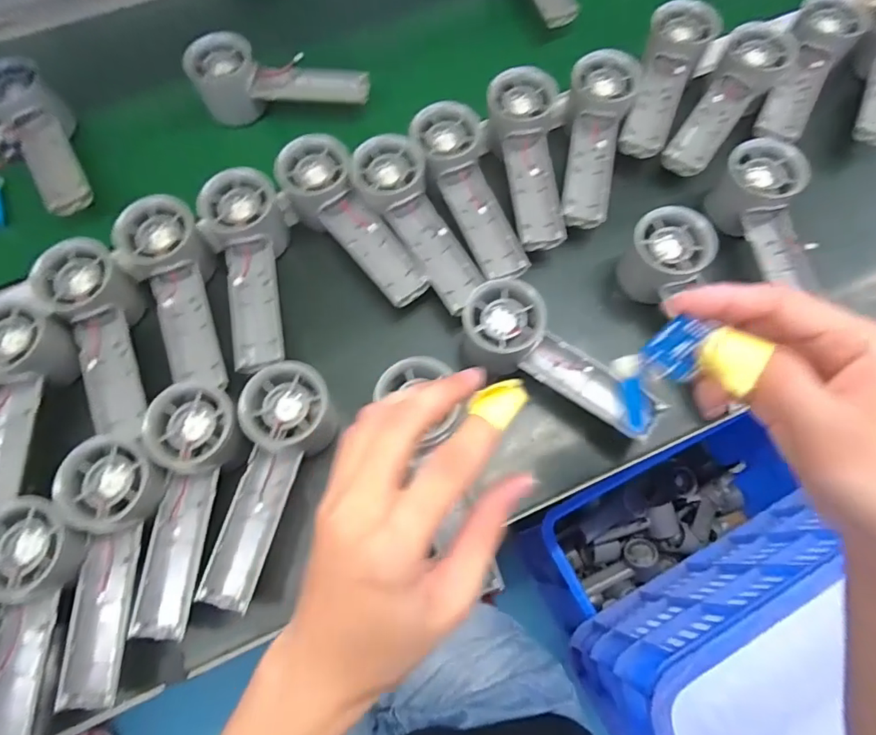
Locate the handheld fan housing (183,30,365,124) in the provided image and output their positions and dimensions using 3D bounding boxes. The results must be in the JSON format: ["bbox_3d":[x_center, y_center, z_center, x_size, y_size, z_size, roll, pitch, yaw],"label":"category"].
[{"bbox_3d":[-0.147,-0.276,0.481,0.155,0.062,0.041,-4,70,-1],"label":"handheld fan housing"}]

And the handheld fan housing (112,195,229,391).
[{"bbox_3d":[-0.203,-0.054,0.397,0.060,0.043,0.159,-19,83,-7],"label":"handheld fan housing"}]

